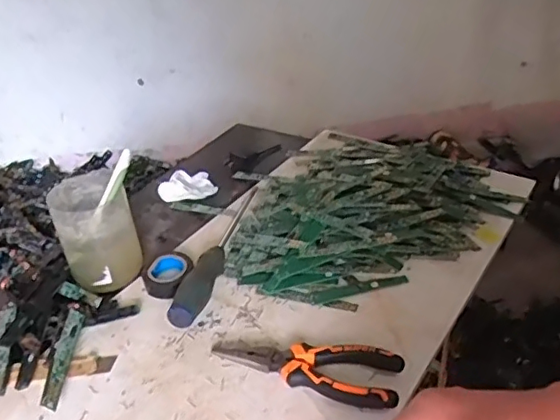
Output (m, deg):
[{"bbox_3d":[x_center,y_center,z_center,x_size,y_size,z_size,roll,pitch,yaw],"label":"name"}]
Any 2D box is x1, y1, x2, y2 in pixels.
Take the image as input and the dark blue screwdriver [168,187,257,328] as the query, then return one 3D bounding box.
[{"bbox_3d":[-0.061,0.037,0.618,0.025,0.029,0.239,5,34,15],"label":"dark blue screwdriver"}]

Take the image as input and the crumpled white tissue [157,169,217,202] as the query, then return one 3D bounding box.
[{"bbox_3d":[-0.123,-0.030,0.751,0.071,0.025,0.052,-15,34,-16],"label":"crumpled white tissue"}]

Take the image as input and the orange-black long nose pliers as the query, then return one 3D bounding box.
[{"bbox_3d":[0.020,0.134,0.486,0.159,0.023,0.052,4,34,13],"label":"orange-black long nose pliers"}]

